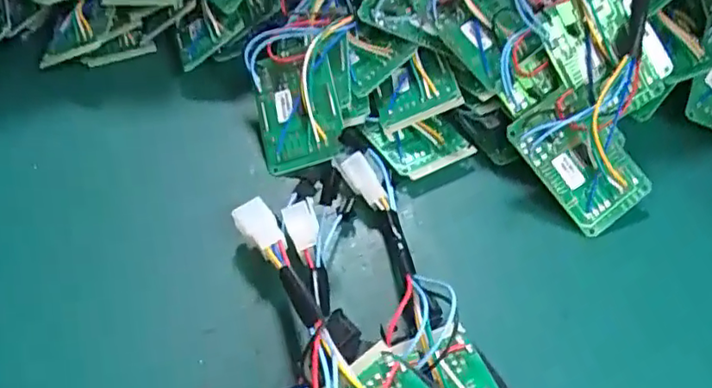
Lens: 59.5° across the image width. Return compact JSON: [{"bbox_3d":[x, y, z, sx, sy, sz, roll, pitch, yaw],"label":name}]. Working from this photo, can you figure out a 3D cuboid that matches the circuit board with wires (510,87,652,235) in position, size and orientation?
[{"bbox_3d":[0.124,-0.020,0.346,0.051,0.015,0.076,-37,87,-6],"label":"circuit board with wires"}]

